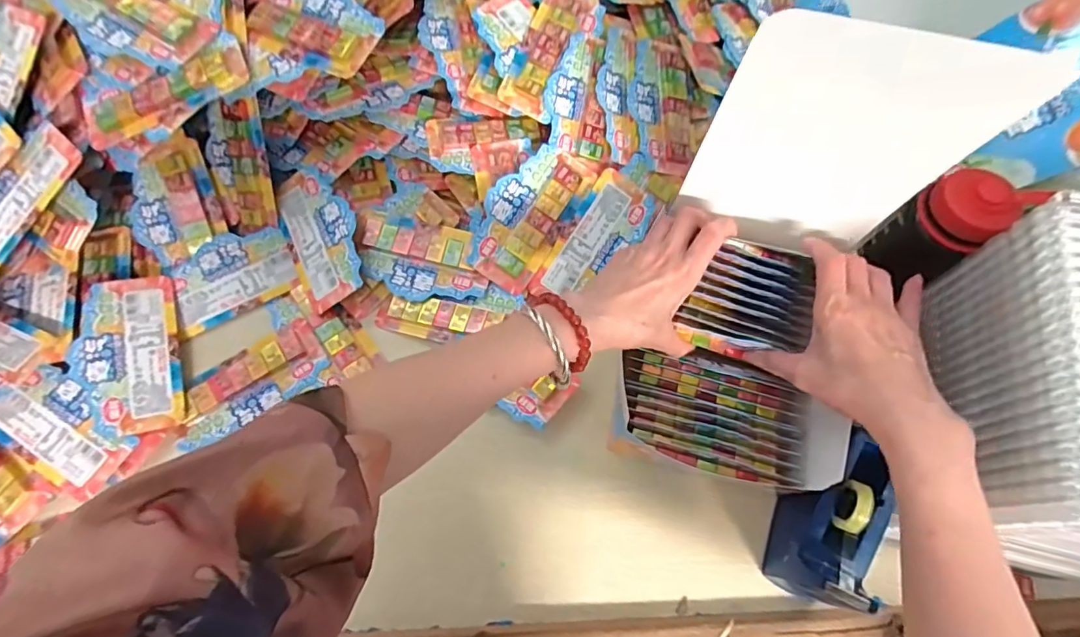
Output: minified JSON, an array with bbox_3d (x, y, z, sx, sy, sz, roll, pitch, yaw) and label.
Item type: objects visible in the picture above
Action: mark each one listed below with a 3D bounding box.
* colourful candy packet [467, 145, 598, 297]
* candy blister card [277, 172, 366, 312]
[{"bbox_3d":[-0.013,-0.101,0.495,0.077,0.011,0.144,34,85,-2],"label":"colourful candy packet"},{"bbox_3d":[-0.218,-0.082,0.507,0.073,0.007,0.140,-26,78,12],"label":"candy blister card"}]

